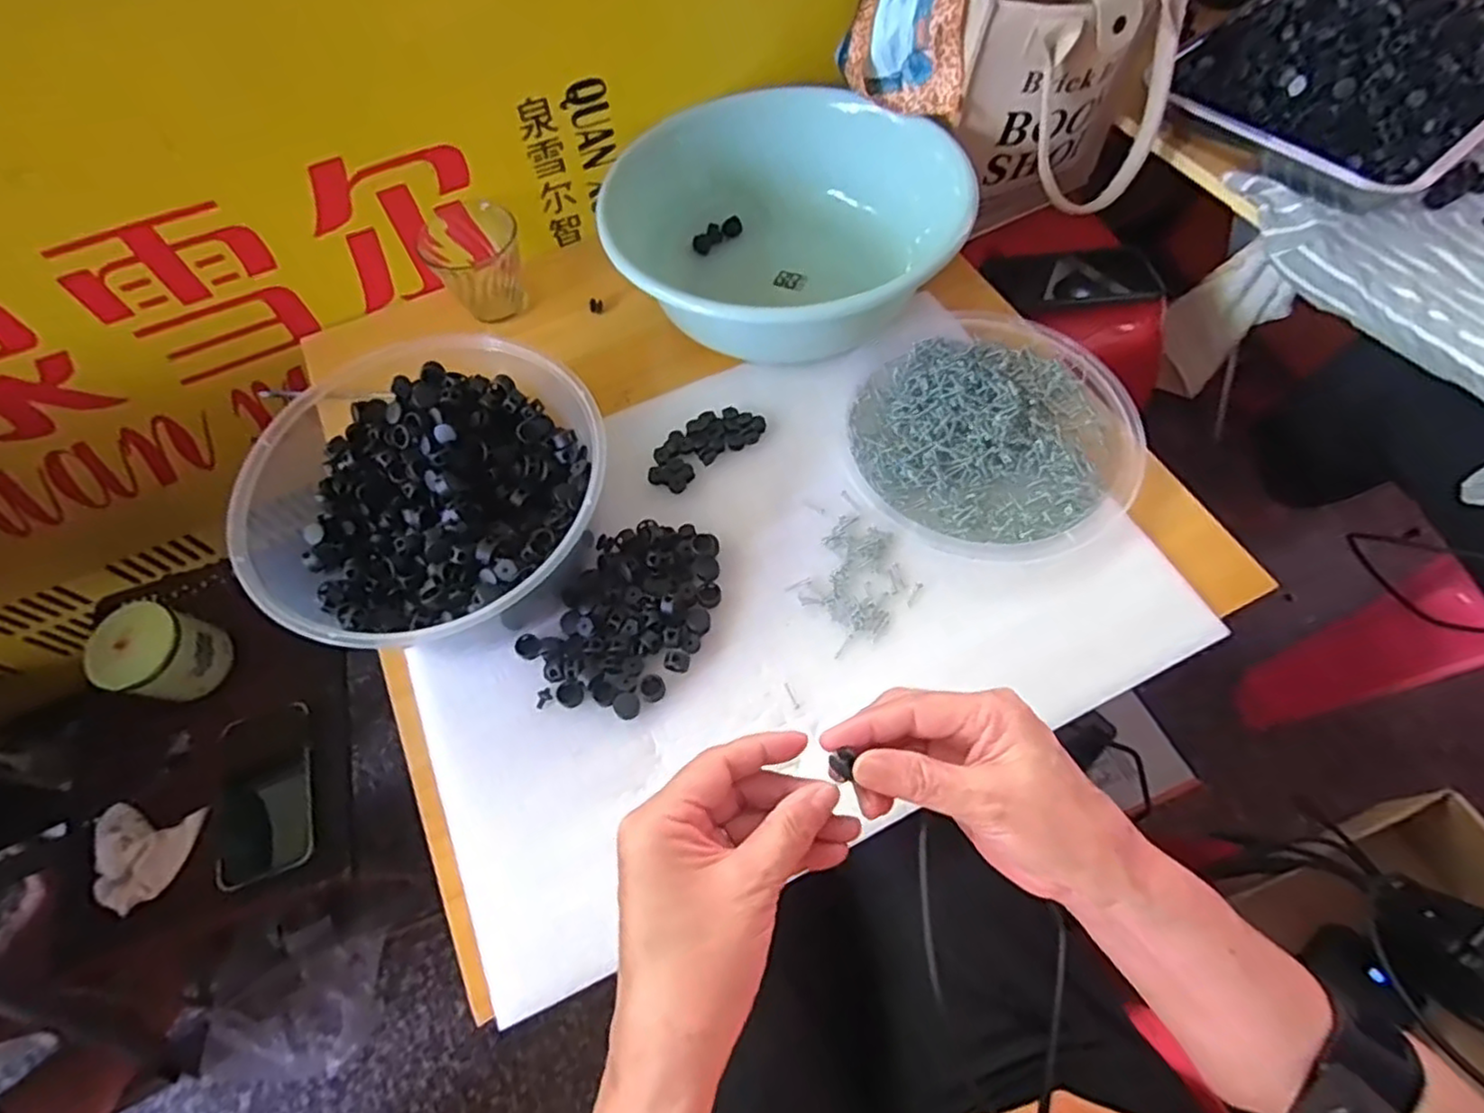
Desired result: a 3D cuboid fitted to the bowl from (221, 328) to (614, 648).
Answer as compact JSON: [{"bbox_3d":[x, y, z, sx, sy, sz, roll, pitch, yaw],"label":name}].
[{"bbox_3d":[-0.217,-0.038,0.483,0.239,0.082,0.227,0,63,1],"label":"bowl"}]

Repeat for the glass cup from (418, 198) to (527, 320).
[{"bbox_3d":[-0.242,-0.271,0.630,0.083,0.082,0.079,0,63,1],"label":"glass cup"}]

